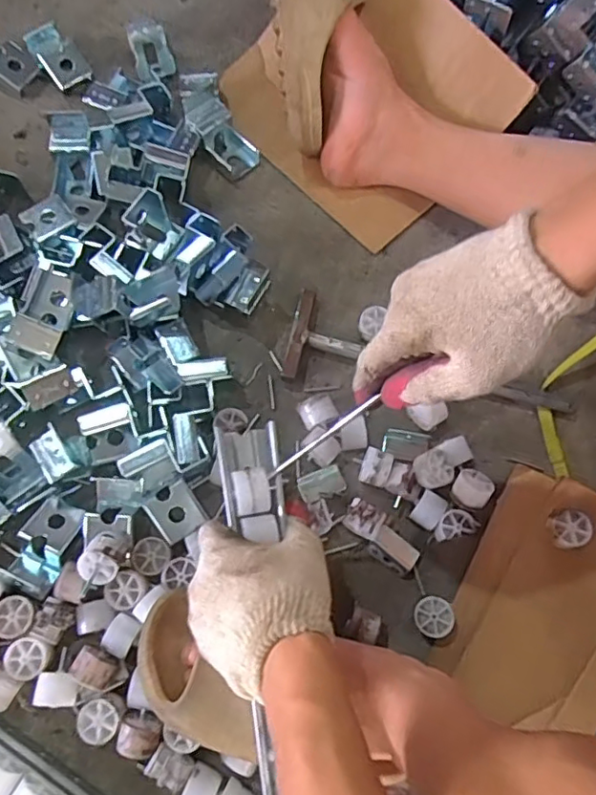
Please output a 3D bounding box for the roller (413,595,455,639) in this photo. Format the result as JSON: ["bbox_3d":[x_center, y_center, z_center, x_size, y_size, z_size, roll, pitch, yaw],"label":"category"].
[{"bbox_3d":[0.124,0.201,0.528,0.034,0.023,0.033,0,74,-2],"label":"roller"}]

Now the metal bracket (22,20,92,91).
[{"bbox_3d":[-0.298,-0.422,0.714,0.049,0.034,0.095,-36,78,-11],"label":"metal bracket"}]

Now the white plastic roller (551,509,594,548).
[{"bbox_3d":[0.255,0.124,0.542,0.033,0.026,0.034,0,72,-1],"label":"white plastic roller"}]

